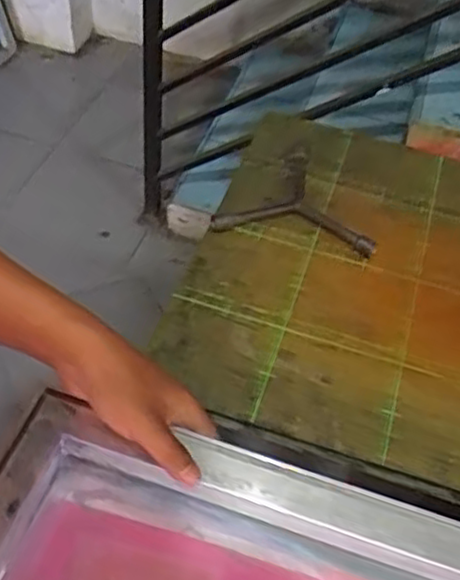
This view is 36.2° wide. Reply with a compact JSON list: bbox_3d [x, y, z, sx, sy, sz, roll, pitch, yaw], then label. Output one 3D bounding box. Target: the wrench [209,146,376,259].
[{"bbox_3d":[0.068,-0.098,0.718,0.156,0.014,0.142,8,49,2],"label":"wrench"}]

